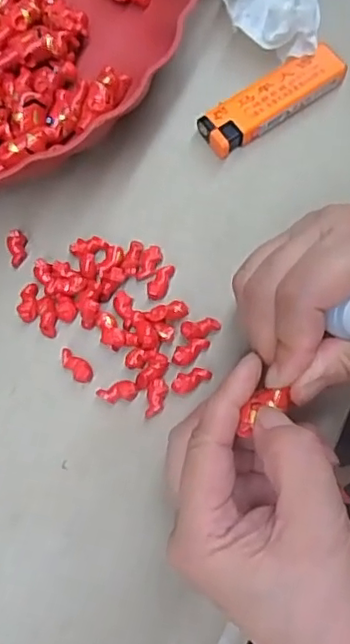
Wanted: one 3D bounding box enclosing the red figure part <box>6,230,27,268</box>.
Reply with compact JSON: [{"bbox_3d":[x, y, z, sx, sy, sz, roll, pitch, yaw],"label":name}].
[{"bbox_3d":[-0.078,-0.037,0.299,0.009,0.005,0.019,-2,74,0],"label":"red figure part"}]

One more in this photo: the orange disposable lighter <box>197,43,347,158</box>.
[{"bbox_3d":[0.050,-0.113,0.314,0.081,0.015,0.025,-33,75,-7],"label":"orange disposable lighter"}]

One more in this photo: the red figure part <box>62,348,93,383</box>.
[{"bbox_3d":[-0.046,0.020,0.281,0.009,0.006,0.019,-44,77,-10],"label":"red figure part"}]

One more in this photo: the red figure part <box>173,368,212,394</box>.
[{"bbox_3d":[0.007,0.026,0.277,0.019,0.005,0.008,-26,75,-5],"label":"red figure part"}]

